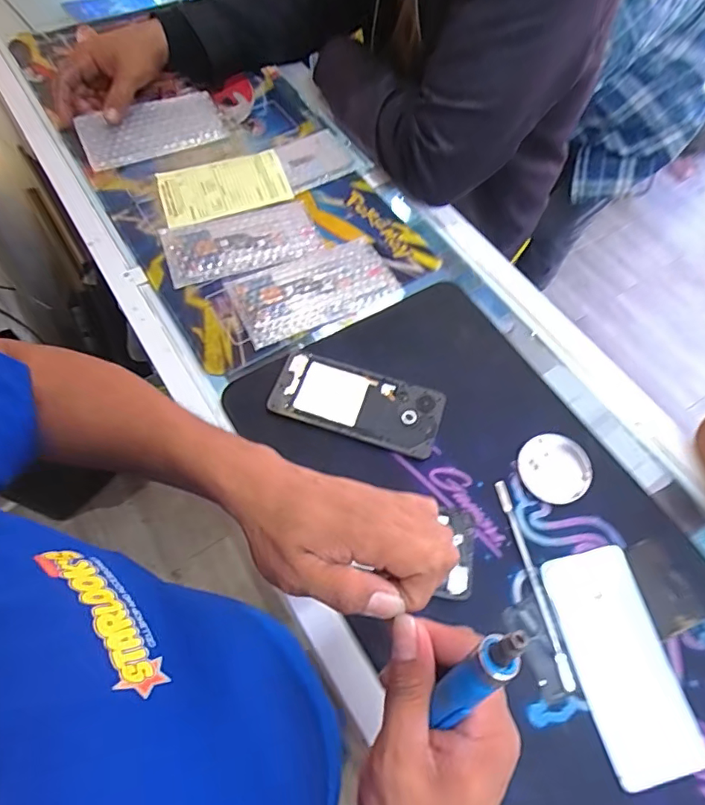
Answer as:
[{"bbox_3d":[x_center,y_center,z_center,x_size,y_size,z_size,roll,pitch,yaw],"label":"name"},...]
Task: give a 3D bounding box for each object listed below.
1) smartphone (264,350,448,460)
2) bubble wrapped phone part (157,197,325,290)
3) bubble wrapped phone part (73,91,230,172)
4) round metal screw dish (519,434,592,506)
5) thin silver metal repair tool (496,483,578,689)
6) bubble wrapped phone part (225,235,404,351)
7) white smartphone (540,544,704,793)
[{"bbox_3d":[0.005,0.002,0.494,0.161,0.015,0.074,15,63,5],"label":"smartphone"},{"bbox_3d":[-0.125,-0.183,0.574,0.168,0.014,0.087,-20,65,-12],"label":"bubble wrapped phone part"},{"bbox_3d":[-0.250,-0.346,0.639,0.176,0.015,0.080,-27,80,-20],"label":"bubble wrapped phone part"},{"bbox_3d":[0.191,0.061,0.475,0.067,0.008,0.064,1,63,-2],"label":"round metal screw dish"},{"bbox_3d":[0.152,0.148,0.430,0.010,0.006,0.169,-9,63,-7],"label":"thin silver metal repair tool"},{"bbox_3d":[-0.040,-0.123,0.556,0.176,0.016,0.092,-25,66,-14],"label":"bubble wrapped phone part"},{"bbox_3d":[0.214,0.202,0.403,0.075,0.007,0.160,-10,64,-8],"label":"white smartphone"}]

